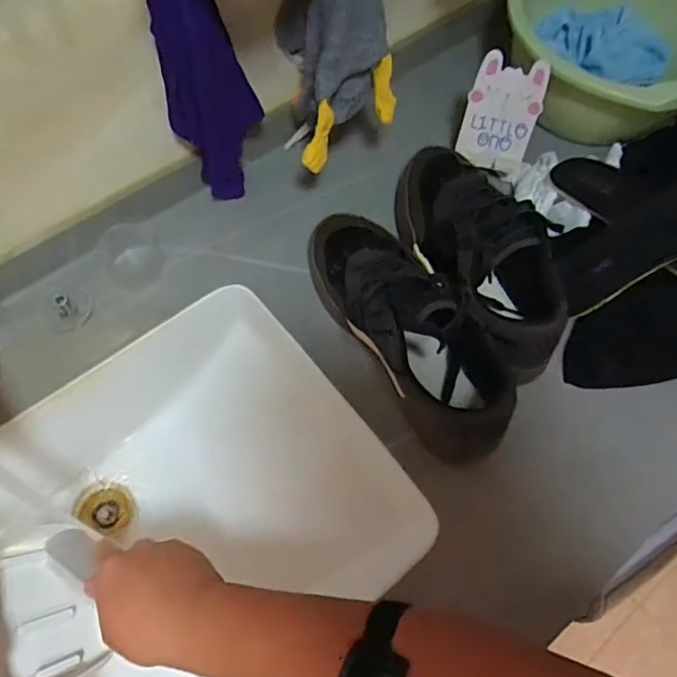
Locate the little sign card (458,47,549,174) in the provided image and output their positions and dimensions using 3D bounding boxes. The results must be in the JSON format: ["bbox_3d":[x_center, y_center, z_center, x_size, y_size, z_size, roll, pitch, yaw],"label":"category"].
[{"bbox_3d":[0.187,-0.256,0.627,0.079,0.121,0.009,17,38,6],"label":"little sign card"}]

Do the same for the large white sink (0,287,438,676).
[{"bbox_3d":[-0.228,0.228,0.556,0.560,0.157,0.390,-38,72,-17],"label":"large white sink"}]

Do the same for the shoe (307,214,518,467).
[{"bbox_3d":[0.069,-0.020,0.530,0.114,0.136,0.288,-24,68,-12],"label":"shoe"}]

